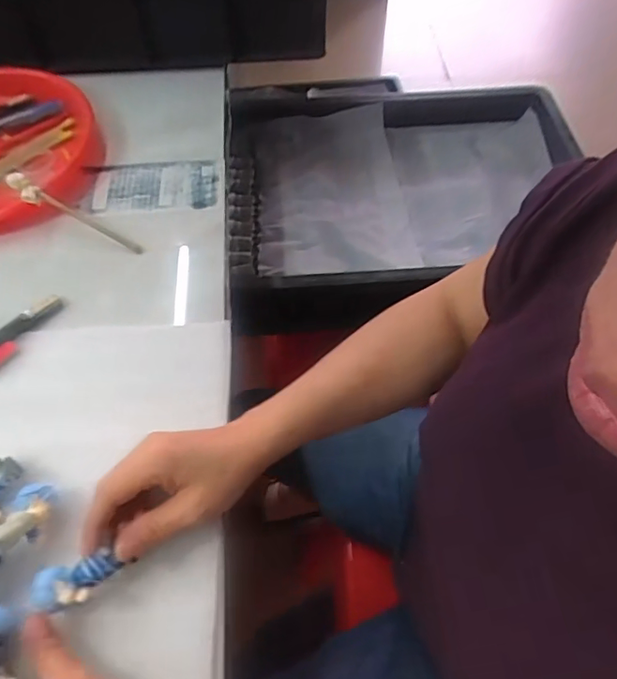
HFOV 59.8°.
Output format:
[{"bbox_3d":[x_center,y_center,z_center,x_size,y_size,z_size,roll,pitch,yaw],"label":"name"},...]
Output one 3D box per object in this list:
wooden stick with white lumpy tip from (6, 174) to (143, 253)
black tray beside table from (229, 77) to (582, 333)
[{"bbox_3d":[-0.227,-0.119,0.516,0.144,0.017,0.017,30,60,-1],"label":"wooden stick with white lumpy tip"},{"bbox_3d":[0.154,-0.236,0.837,0.541,0.087,0.450,-2,56,-1],"label":"black tray beside table"}]

